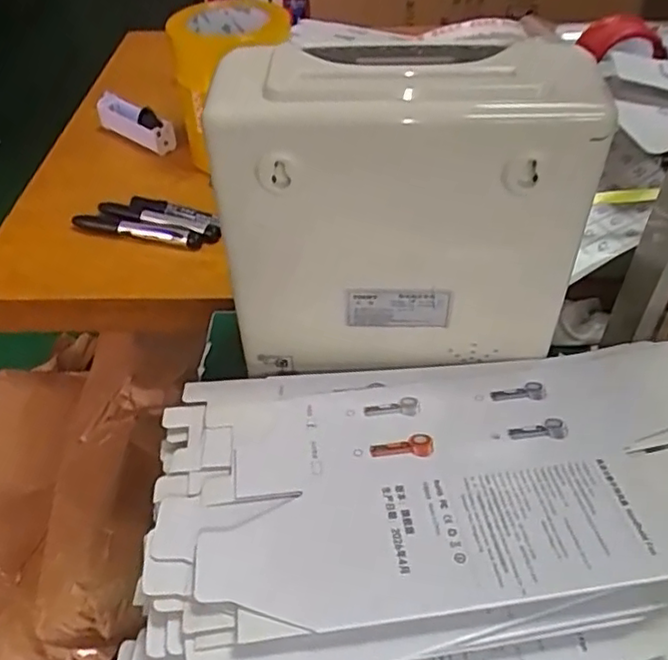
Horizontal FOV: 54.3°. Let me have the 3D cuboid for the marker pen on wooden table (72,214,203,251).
[{"bbox_3d":[-0.185,-0.093,0.609,0.127,0.015,0.015,12,47,14],"label":"marker pen on wooden table"}]

